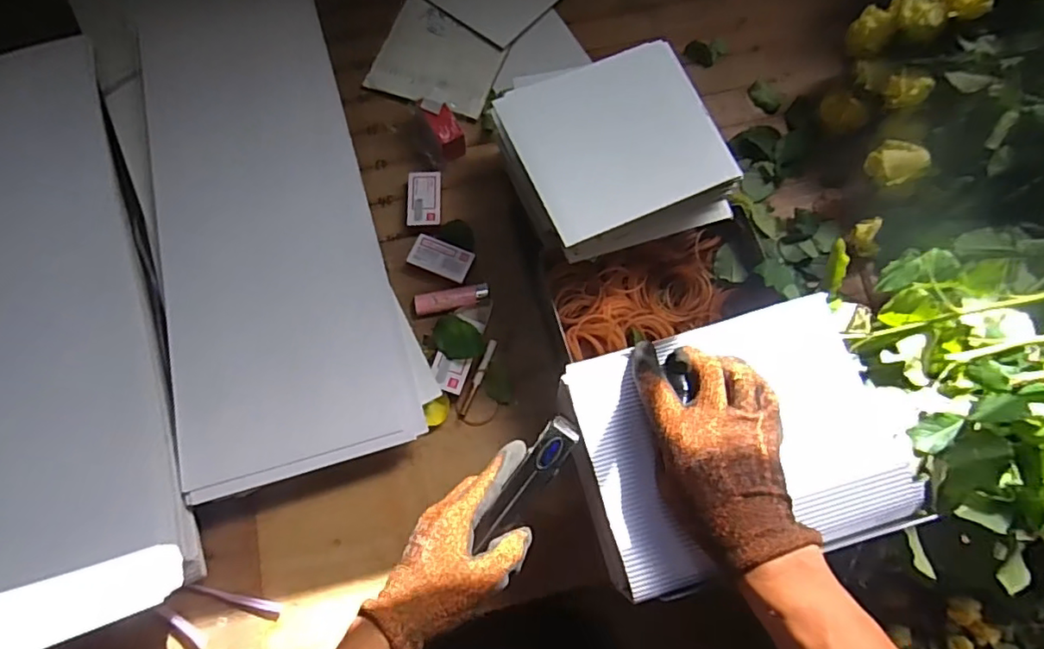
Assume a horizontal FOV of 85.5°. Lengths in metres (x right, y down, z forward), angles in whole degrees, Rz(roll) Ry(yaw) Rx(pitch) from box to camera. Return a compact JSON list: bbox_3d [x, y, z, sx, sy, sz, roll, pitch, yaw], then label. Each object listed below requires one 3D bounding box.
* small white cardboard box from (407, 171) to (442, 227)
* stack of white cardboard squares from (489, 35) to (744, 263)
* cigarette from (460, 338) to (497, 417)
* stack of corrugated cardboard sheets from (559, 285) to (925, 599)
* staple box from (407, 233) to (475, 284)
[{"bbox_3d":[-0.111,-0.144,0.642,0.039,0.009,0.064,0,76,0],"label":"small white cardboard box"},{"bbox_3d":[0.079,-0.157,0.506,0.181,0.053,0.171,-18,76,-4],"label":"stack of white cardboard squares"},{"bbox_3d":[-0.045,0.055,0.588,0.009,0.004,0.085,20,77,5],"label":"cigarette"},{"bbox_3d":[0.160,0.085,0.416,0.237,0.026,0.171,-15,76,-4],"label":"stack of corrugated cardboard sheets"},{"bbox_3d":[-0.089,-0.074,0.621,0.069,0.013,0.039,24,77,6],"label":"staple box"}]

